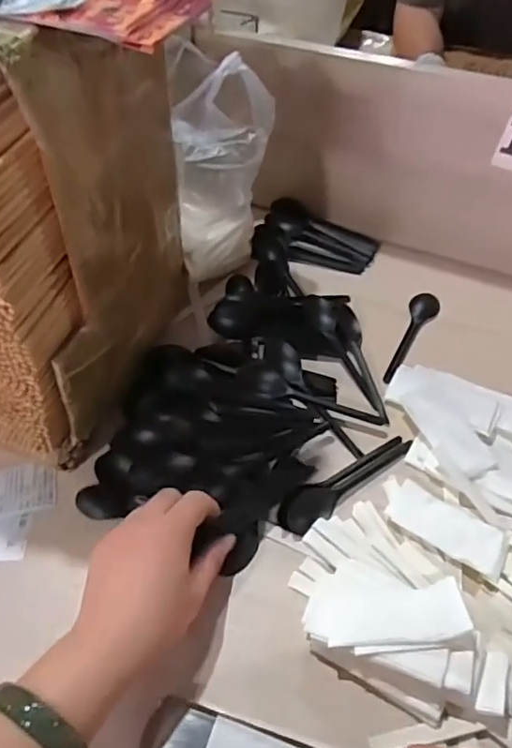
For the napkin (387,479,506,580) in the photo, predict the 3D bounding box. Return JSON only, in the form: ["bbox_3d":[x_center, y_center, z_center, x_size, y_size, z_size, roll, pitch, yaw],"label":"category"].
[{"bbox_3d":[0.158,0.124,0.453,0.091,0.006,0.045,28,58,22],"label":"napkin"}]

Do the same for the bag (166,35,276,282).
[{"bbox_3d":[-0.030,-0.194,0.560,0.101,0.226,0.069,-4,52,-1],"label":"bag"}]

